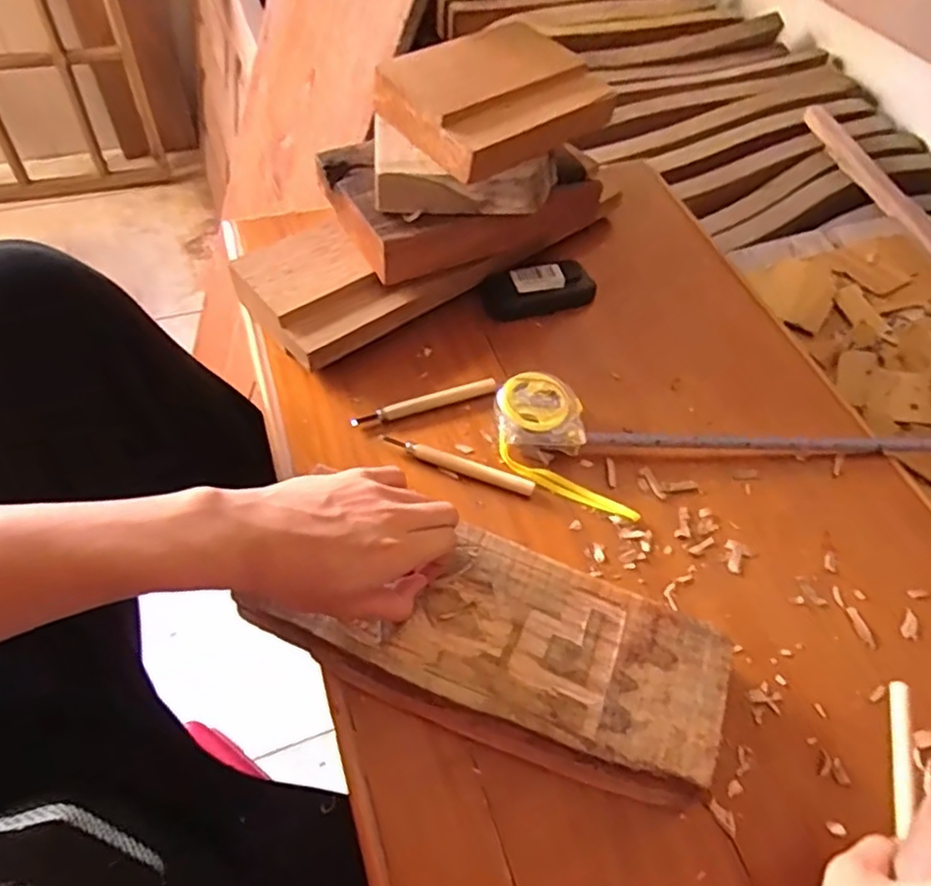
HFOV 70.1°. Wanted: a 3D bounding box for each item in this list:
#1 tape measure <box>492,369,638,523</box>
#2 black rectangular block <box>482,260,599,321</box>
[{"bbox_3d":[0.071,0.006,0.530,0.074,0.032,0.134,-15,58,-15],"label":"tape measure"},{"bbox_3d":[0.071,-0.148,0.636,0.109,0.030,0.040,-9,56,-12],"label":"black rectangular block"}]

